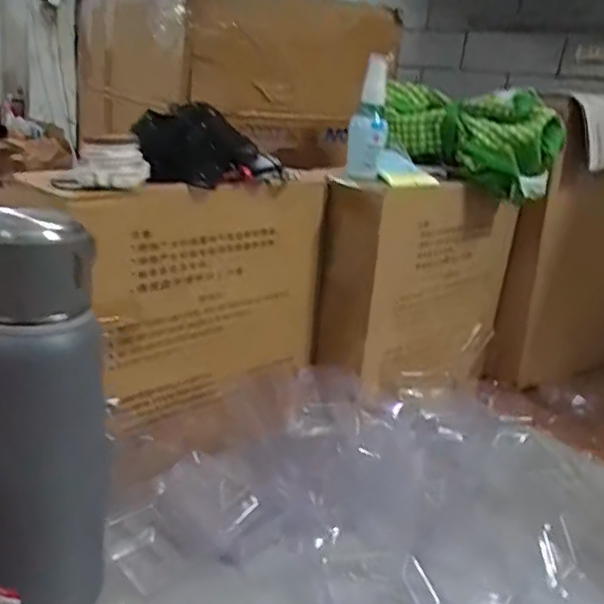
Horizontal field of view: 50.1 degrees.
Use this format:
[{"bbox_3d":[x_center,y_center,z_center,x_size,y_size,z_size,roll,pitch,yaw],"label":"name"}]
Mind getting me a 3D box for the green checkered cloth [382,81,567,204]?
[{"bbox_3d":[0.184,-0.184,0.729,0.201,0.101,0.088,12,20,17],"label":"green checkered cloth"}]

